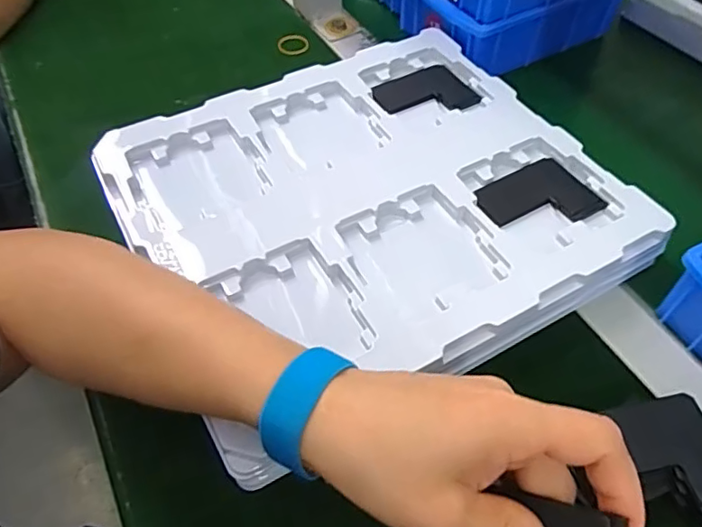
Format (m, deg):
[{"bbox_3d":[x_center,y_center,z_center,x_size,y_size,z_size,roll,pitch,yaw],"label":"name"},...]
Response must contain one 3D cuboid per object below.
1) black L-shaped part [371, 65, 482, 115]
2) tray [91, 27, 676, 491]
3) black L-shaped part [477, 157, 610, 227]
[{"bbox_3d":[0.060,-0.144,0.465,0.079,0.006,0.062,-22,57,-15],"label":"black L-shaped part"},{"bbox_3d":[0.013,-0.046,0.399,0.318,0.036,0.281,-25,57,-17],"label":"tray"},{"bbox_3d":[0.133,-0.046,0.393,0.082,0.005,0.059,-22,57,-15],"label":"black L-shaped part"}]

